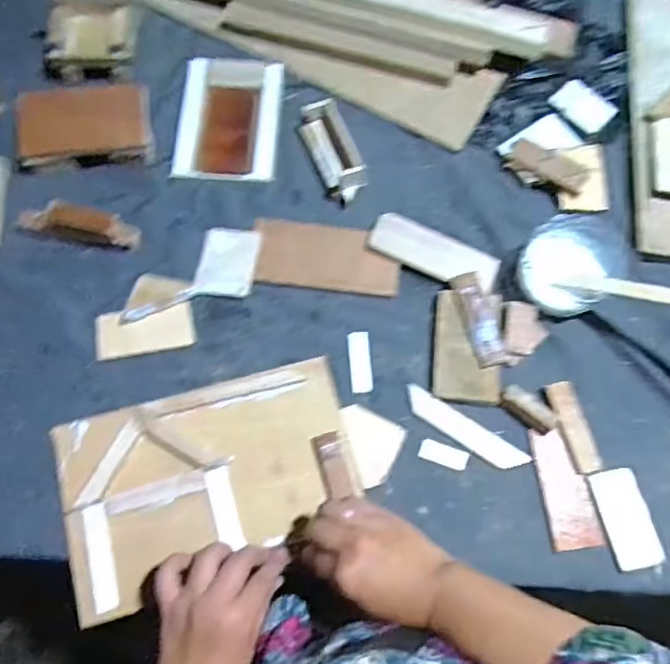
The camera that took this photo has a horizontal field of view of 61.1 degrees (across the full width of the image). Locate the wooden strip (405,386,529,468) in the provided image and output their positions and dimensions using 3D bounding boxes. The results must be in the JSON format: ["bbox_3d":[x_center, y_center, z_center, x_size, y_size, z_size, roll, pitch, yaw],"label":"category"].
[{"bbox_3d":[0.119,0.090,0.522,0.120,0.004,0.024,32,74,11],"label":"wooden strip"}]

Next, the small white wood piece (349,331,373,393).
[{"bbox_3d":[0.025,0.028,0.552,0.020,0.004,0.061,-4,71,-1],"label":"small white wood piece"}]

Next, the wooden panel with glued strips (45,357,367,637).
[{"bbox_3d":[-0.108,0.127,0.499,0.249,0.020,0.159,-17,70,-7],"label":"wooden panel with glued strips"}]

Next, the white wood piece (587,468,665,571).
[{"bbox_3d":[0.259,0.165,0.502,0.043,0.004,0.083,-10,71,-3],"label":"white wood piece"}]

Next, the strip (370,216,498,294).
[{"bbox_3d":[0.101,-0.081,0.575,0.131,0.004,0.049,25,73,9],"label":"strip"}]

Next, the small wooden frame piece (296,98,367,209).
[{"bbox_3d":[-0.005,-0.198,0.597,0.044,0.032,0.118,-20,72,-6],"label":"small wooden frame piece"}]

